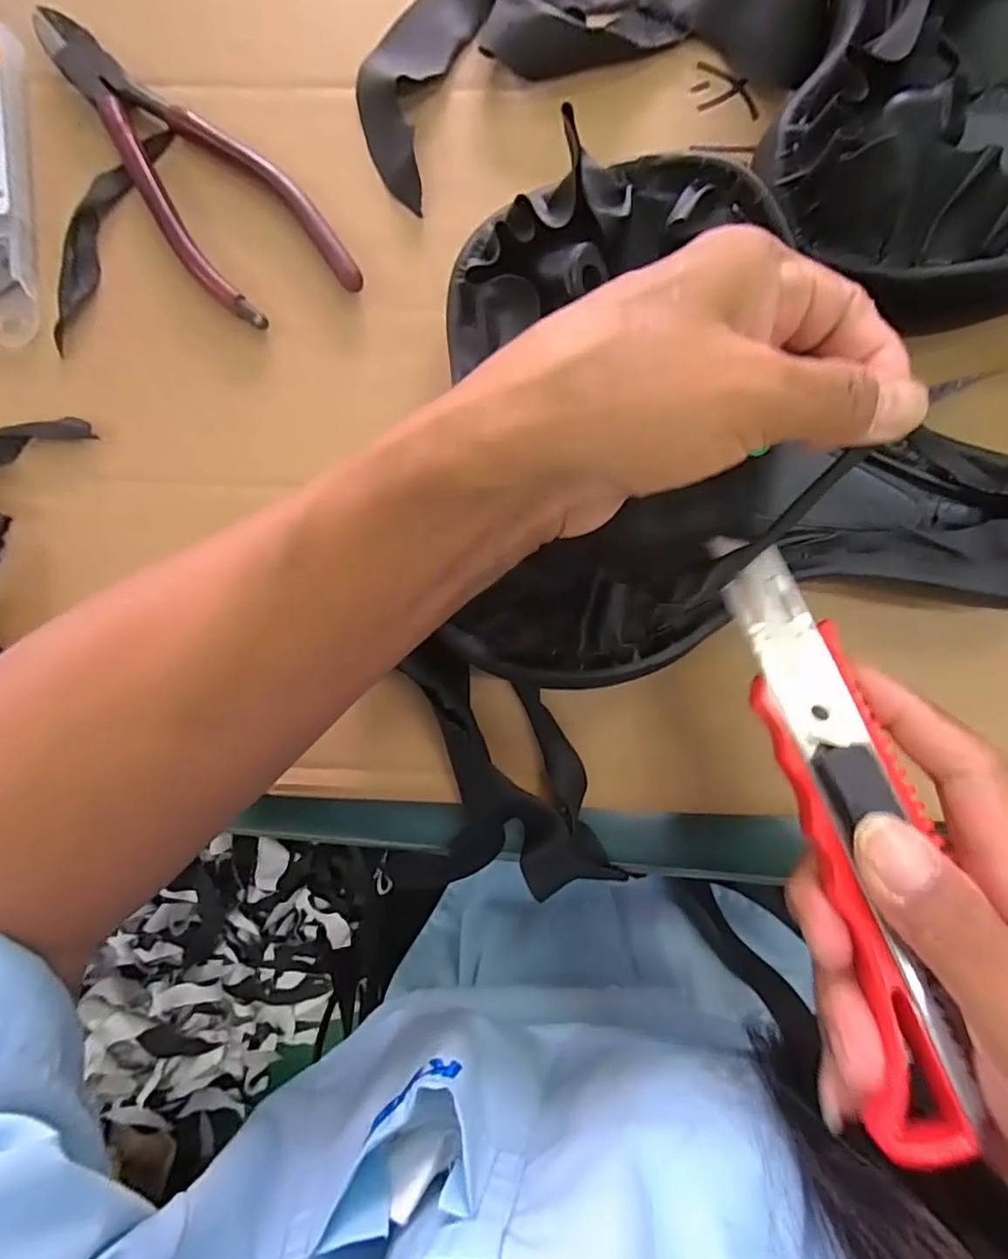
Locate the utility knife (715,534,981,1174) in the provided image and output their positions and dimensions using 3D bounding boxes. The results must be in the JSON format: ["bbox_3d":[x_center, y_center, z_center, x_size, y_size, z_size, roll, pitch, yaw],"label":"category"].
[{"bbox_3d":[0.097,0.047,0.163,0.034,0.011,0.161,-9,71,1],"label":"utility knife"}]

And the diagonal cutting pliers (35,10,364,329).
[{"bbox_3d":[-0.130,-0.193,0.243,0.055,0.008,0.166,-38,89,1],"label":"diagonal cutting pliers"}]

